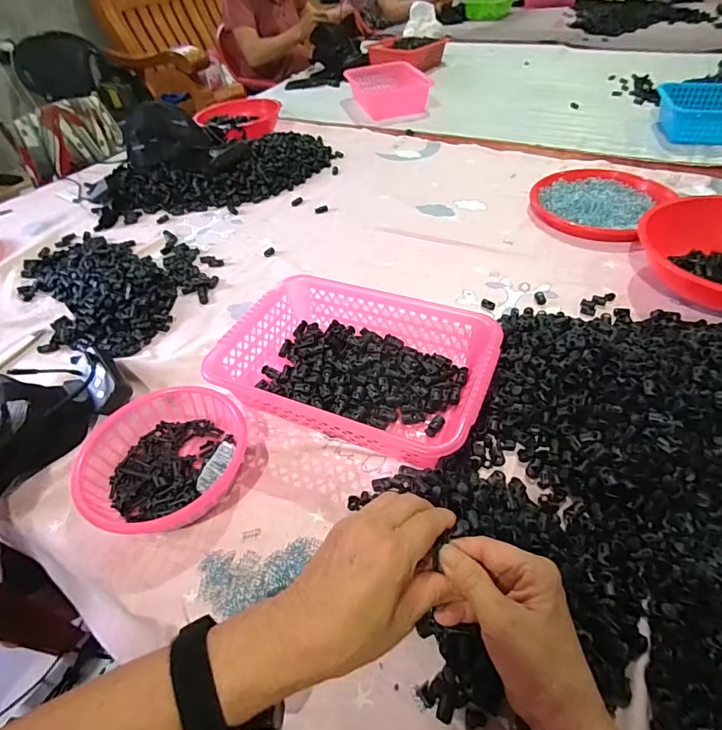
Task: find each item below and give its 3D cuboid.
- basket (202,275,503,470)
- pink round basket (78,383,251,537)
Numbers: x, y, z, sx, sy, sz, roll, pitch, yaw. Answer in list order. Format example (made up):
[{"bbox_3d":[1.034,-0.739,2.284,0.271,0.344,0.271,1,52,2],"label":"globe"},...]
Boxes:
[{"bbox_3d":[-0.002,0.000,0.535,0.304,0.078,0.199,16,50,20],"label":"basket"},{"bbox_3d":[-0.210,0.098,0.471,0.175,0.049,0.162,-3,46,3],"label":"pink round basket"}]

